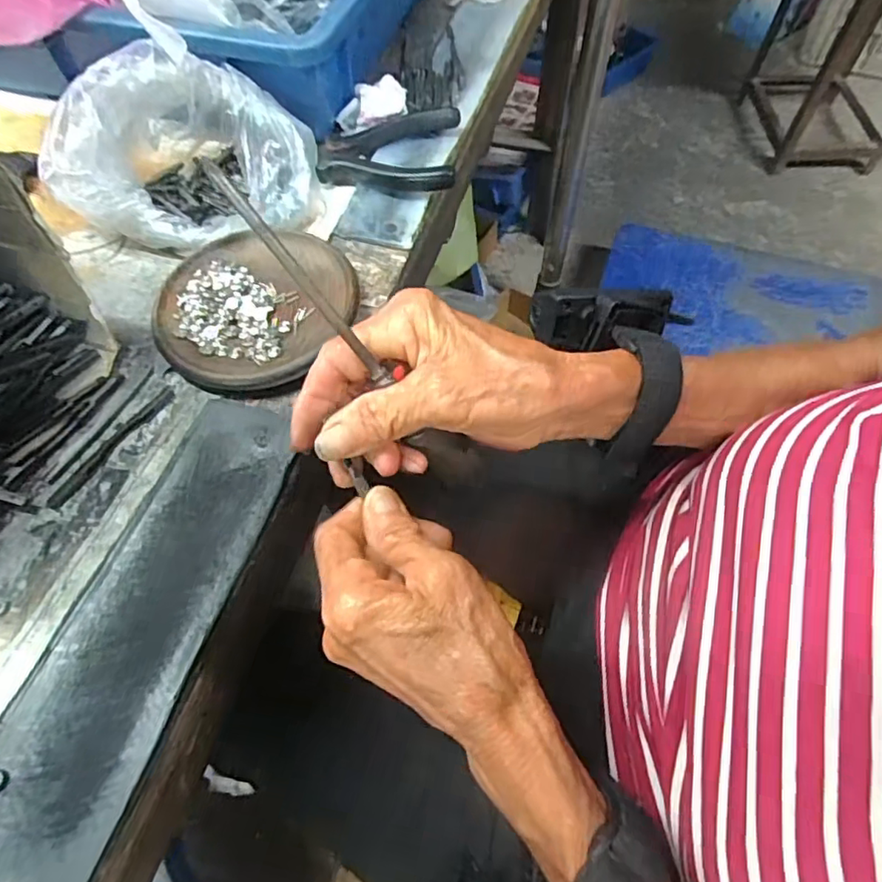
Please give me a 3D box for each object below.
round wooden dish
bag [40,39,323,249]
[{"bbox_3d":[-0.107,-0.076,0.334,0.107,0.015,0.110,-1,59,1],"label":"round wooden dish"},{"bbox_3d":[-0.153,-0.183,0.360,0.141,0.075,0.110,4,59,4],"label":"bag"}]

